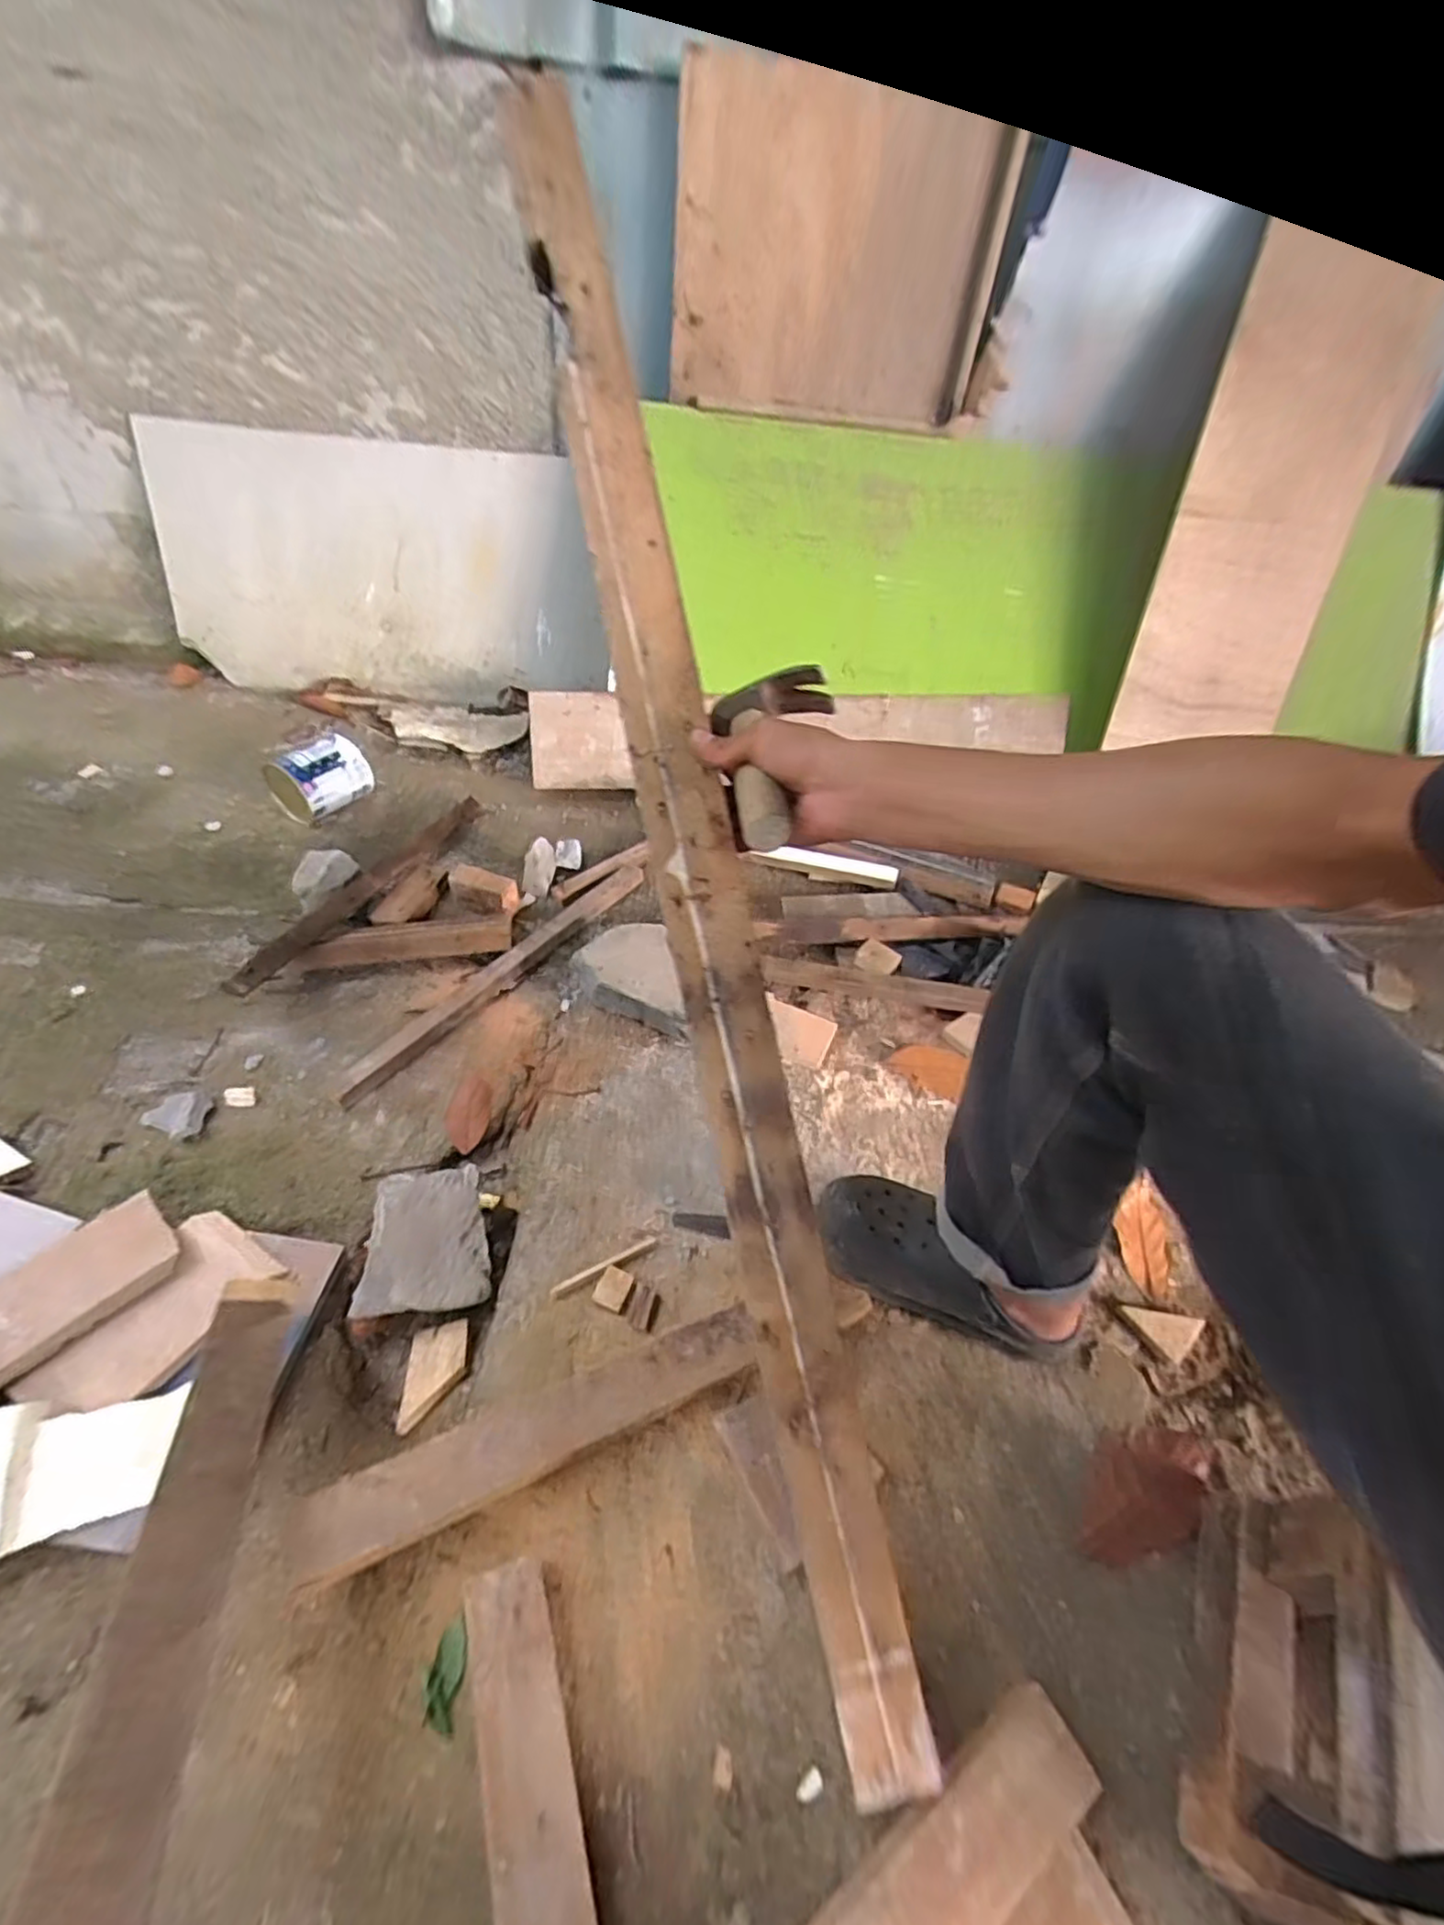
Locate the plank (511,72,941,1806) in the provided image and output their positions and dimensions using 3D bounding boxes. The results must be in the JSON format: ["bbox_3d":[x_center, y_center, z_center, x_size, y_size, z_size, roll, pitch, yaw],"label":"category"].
[{"bbox_3d":[-0.010,-0.043,0.472,0.064,0.037,1.084,-12,88,-17],"label":"plank"}]

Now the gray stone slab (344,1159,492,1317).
[{"bbox_3d":[-0.292,0.275,0.701,0.116,0.032,0.131,9,65,-29],"label":"gray stone slab"}]

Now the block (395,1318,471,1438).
[{"bbox_3d":[-0.277,0.396,0.675,0.063,0.007,0.084,-14,49,3],"label":"block"}]

